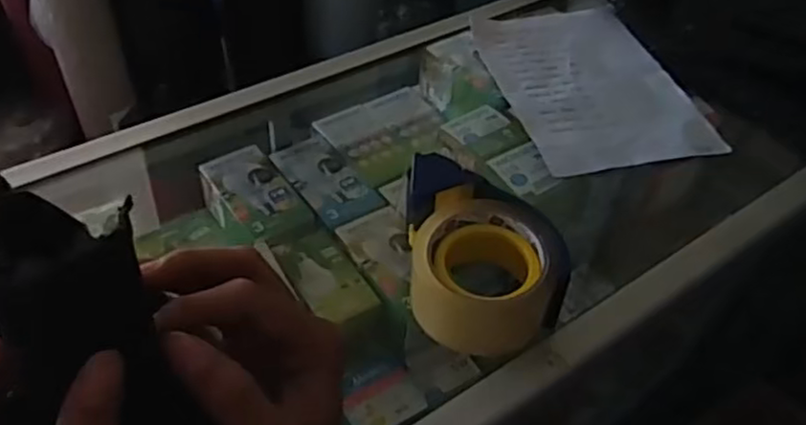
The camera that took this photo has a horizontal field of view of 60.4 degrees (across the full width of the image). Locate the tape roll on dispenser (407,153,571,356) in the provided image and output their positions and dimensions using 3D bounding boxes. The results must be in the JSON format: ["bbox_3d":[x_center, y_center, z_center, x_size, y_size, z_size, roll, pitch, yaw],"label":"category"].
[{"bbox_3d":[0.054,0.032,0.496,0.098,0.071,0.133,0,46,-5],"label":"tape roll on dispenser"}]

